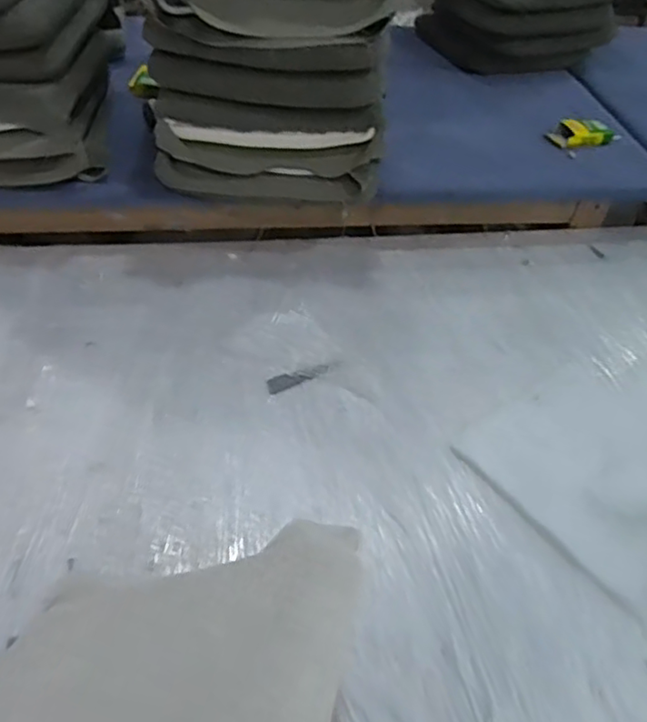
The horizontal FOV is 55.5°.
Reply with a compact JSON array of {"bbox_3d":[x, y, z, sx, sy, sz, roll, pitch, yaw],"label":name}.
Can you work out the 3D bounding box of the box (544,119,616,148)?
[{"bbox_3d":[0.641,-0.560,1.526,0.161,0.043,0.098,-9,49,-14],"label":"box"}]

